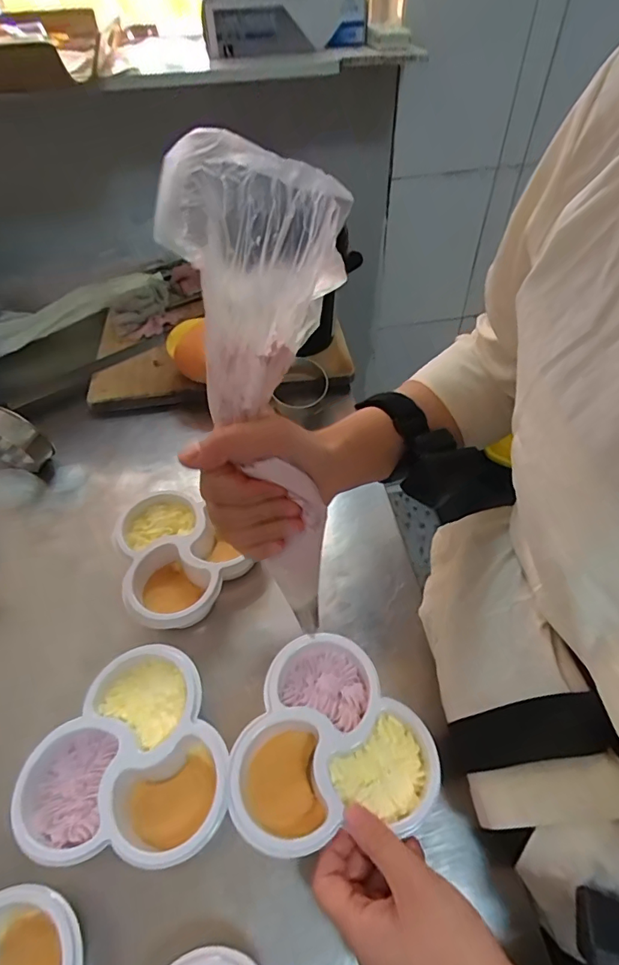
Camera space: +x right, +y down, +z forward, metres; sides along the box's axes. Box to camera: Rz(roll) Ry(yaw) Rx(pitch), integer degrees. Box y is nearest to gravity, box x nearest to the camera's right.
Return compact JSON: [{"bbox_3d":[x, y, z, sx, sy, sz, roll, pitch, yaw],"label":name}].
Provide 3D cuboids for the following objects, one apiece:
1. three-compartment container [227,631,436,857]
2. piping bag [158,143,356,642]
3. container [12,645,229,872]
[{"bbox_3d":[0.012,0.186,0.350,0.139,0.031,0.131,-6,52,-8],"label":"three-compartment container"},{"bbox_3d":[-0.017,-0.053,0.293,0.100,0.276,0.118,-12,9,-12],"label":"piping bag"},{"bbox_3d":[-0.126,0.196,0.347,0.135,0.038,0.133,-1,50,2],"label":"container"}]

